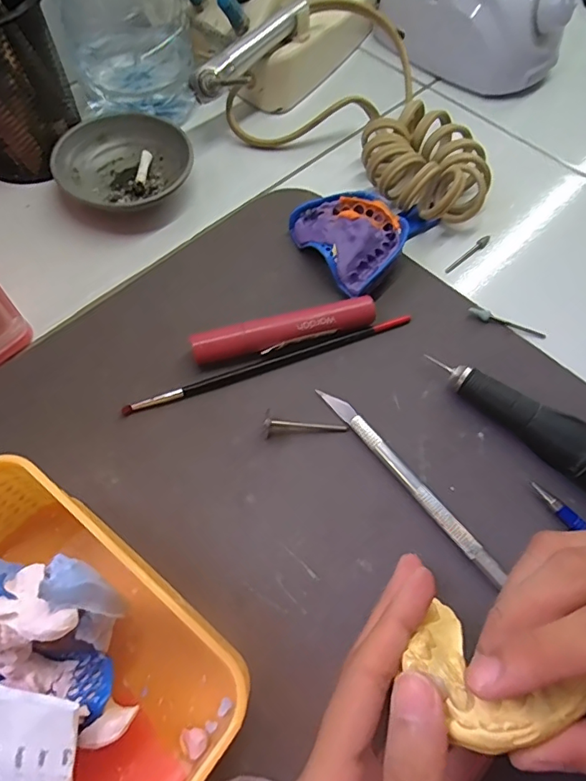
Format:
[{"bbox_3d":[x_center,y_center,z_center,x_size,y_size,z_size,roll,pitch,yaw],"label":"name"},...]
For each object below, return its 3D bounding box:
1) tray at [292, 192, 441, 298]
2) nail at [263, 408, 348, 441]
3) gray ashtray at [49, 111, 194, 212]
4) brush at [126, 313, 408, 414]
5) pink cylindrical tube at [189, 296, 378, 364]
[{"bbox_3d":[0.049,-0.106,0.312,0.083,0.027,0.072,-32,69,-17],"label":"tray"},{"bbox_3d":[0.007,0.018,0.253,0.044,0.012,0.010,-1,63,-4],"label":"nail"},{"bbox_3d":[-0.113,-0.155,0.329,0.080,0.028,0.074,4,63,-1],"label":"gray ashtray"},{"bbox_3d":[-0.010,-0.016,0.274,0.170,0.005,0.007,-18,66,-12],"label":"brush"},{"bbox_3d":[-0.004,-0.033,0.275,0.105,0.017,0.013,-15,65,-10],"label":"pink cylindrical tube"}]

